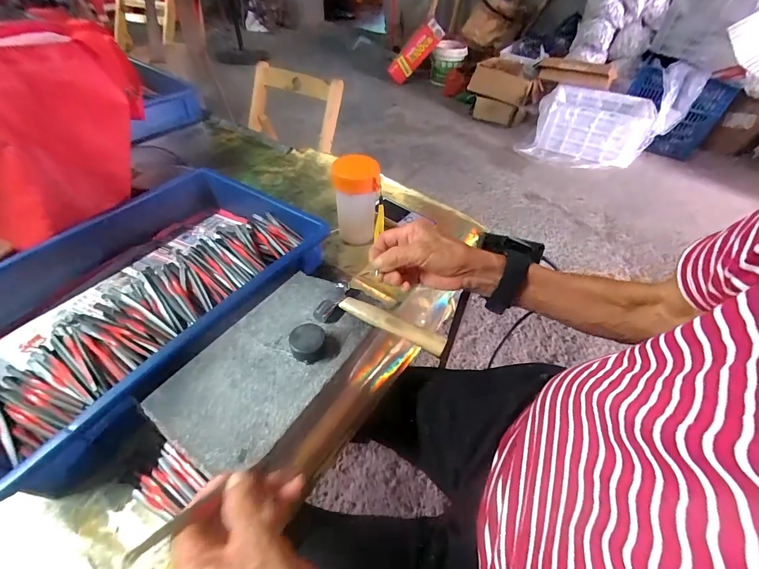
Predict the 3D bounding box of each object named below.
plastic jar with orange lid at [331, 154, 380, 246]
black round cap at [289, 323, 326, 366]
[{"bbox_3d":[-0.036,-0.128,0.566,0.067,0.135,0.061,1,47,-1],"label":"plastic jar with orange lid"},{"bbox_3d":[-0.077,0.062,0.380,0.033,0.023,0.038,17,48,14],"label":"black round cap"}]

